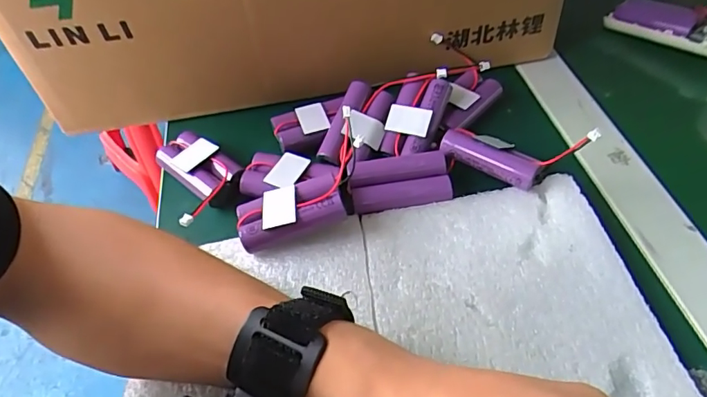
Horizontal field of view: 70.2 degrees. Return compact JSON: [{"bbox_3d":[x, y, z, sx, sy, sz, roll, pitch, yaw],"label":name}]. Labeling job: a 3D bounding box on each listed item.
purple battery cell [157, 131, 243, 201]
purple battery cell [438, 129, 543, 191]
[{"bbox_3d":[-0.112,-0.024,0.362,0.058,0.019,0.033,34,59,27],"label":"purple battery cell"},{"bbox_3d":[0.090,-0.026,0.338,0.064,0.014,0.019,24,55,21],"label":"purple battery cell"}]

